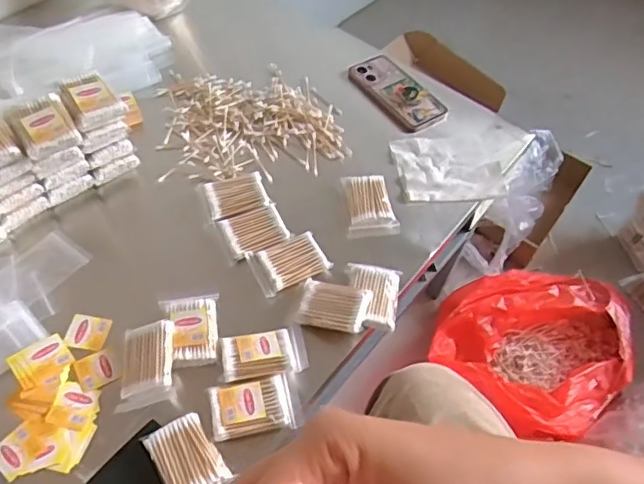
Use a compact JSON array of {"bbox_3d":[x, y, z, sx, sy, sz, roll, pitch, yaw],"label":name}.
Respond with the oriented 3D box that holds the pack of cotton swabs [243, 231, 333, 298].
[{"bbox_3d":[-0.039,0.026,0.693,0.089,0.016,0.058,-22,59,-20],"label":"pack of cotton swabs"}]

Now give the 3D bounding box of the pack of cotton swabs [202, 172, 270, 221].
[{"bbox_3d":[-0.110,-0.060,0.741,0.075,0.011,0.063,-17,58,-17],"label":"pack of cotton swabs"}]

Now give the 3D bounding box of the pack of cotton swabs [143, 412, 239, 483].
[{"bbox_3d":[-0.128,0.213,0.554,0.057,0.013,0.088,-23,59,-20],"label":"pack of cotton swabs"}]

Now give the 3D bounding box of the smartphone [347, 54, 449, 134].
[{"bbox_3d":[0.114,-0.235,0.894,0.088,0.018,0.160,-29,61,-23],"label":"smartphone"}]

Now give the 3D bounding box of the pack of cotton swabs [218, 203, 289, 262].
[{"bbox_3d":[-0.082,-0.014,0.711,0.076,0.011,0.060,-21,59,-19],"label":"pack of cotton swabs"}]

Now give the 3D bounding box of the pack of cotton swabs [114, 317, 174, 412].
[{"bbox_3d":[-0.182,0.129,0.601,0.058,0.019,0.085,-14,59,8],"label":"pack of cotton swabs"}]

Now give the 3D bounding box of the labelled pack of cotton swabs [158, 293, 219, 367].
[{"bbox_3d":[-0.141,0.098,0.632,0.058,0.022,0.082,-9,56,-12],"label":"labelled pack of cotton swabs"}]

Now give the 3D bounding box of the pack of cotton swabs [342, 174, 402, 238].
[{"bbox_3d":[0.061,-0.051,0.759,0.065,0.021,0.084,-8,55,-11],"label":"pack of cotton swabs"}]

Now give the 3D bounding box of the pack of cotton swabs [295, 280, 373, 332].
[{"bbox_3d":[0.012,0.071,0.652,0.077,0.015,0.056,9,55,17],"label":"pack of cotton swabs"}]

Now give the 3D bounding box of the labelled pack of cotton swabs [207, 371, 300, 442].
[{"bbox_3d":[-0.069,0.168,0.590,0.088,0.017,0.055,-8,55,-11],"label":"labelled pack of cotton swabs"}]

